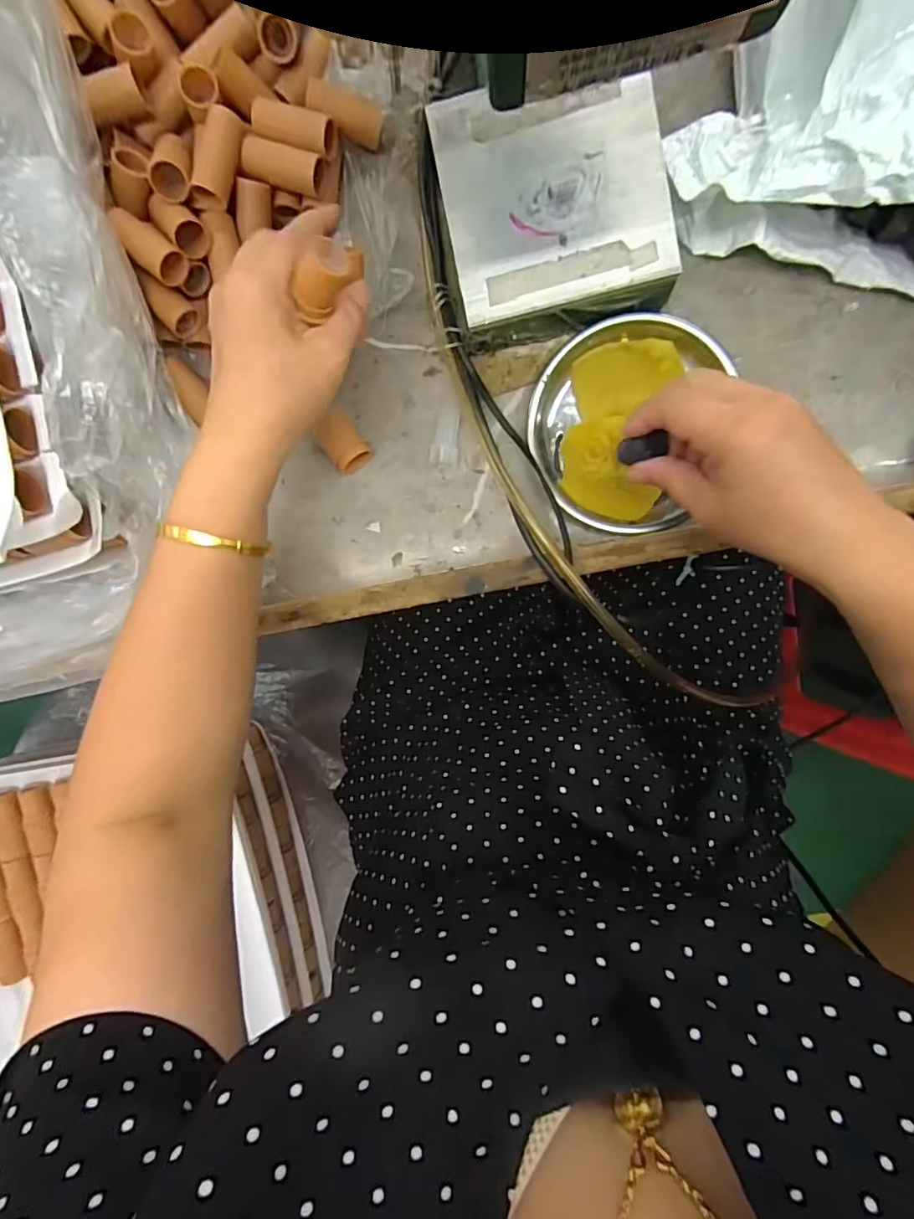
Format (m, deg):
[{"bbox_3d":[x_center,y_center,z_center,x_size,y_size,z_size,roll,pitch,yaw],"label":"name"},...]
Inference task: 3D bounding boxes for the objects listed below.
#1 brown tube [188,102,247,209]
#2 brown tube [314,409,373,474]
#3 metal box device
[{"bbox_3d":[-0.139,-0.261,0.310,0.019,0.018,0.051,25,98,1],"label":"brown tube"},{"bbox_3d":[-0.076,-0.112,0.362,0.024,0.021,0.037,-36,93,8],"label":"brown tube"},{"bbox_3d":[0.056,-0.232,0.319,0.123,0.046,0.119,-9,96,6],"label":"metal box device"}]

